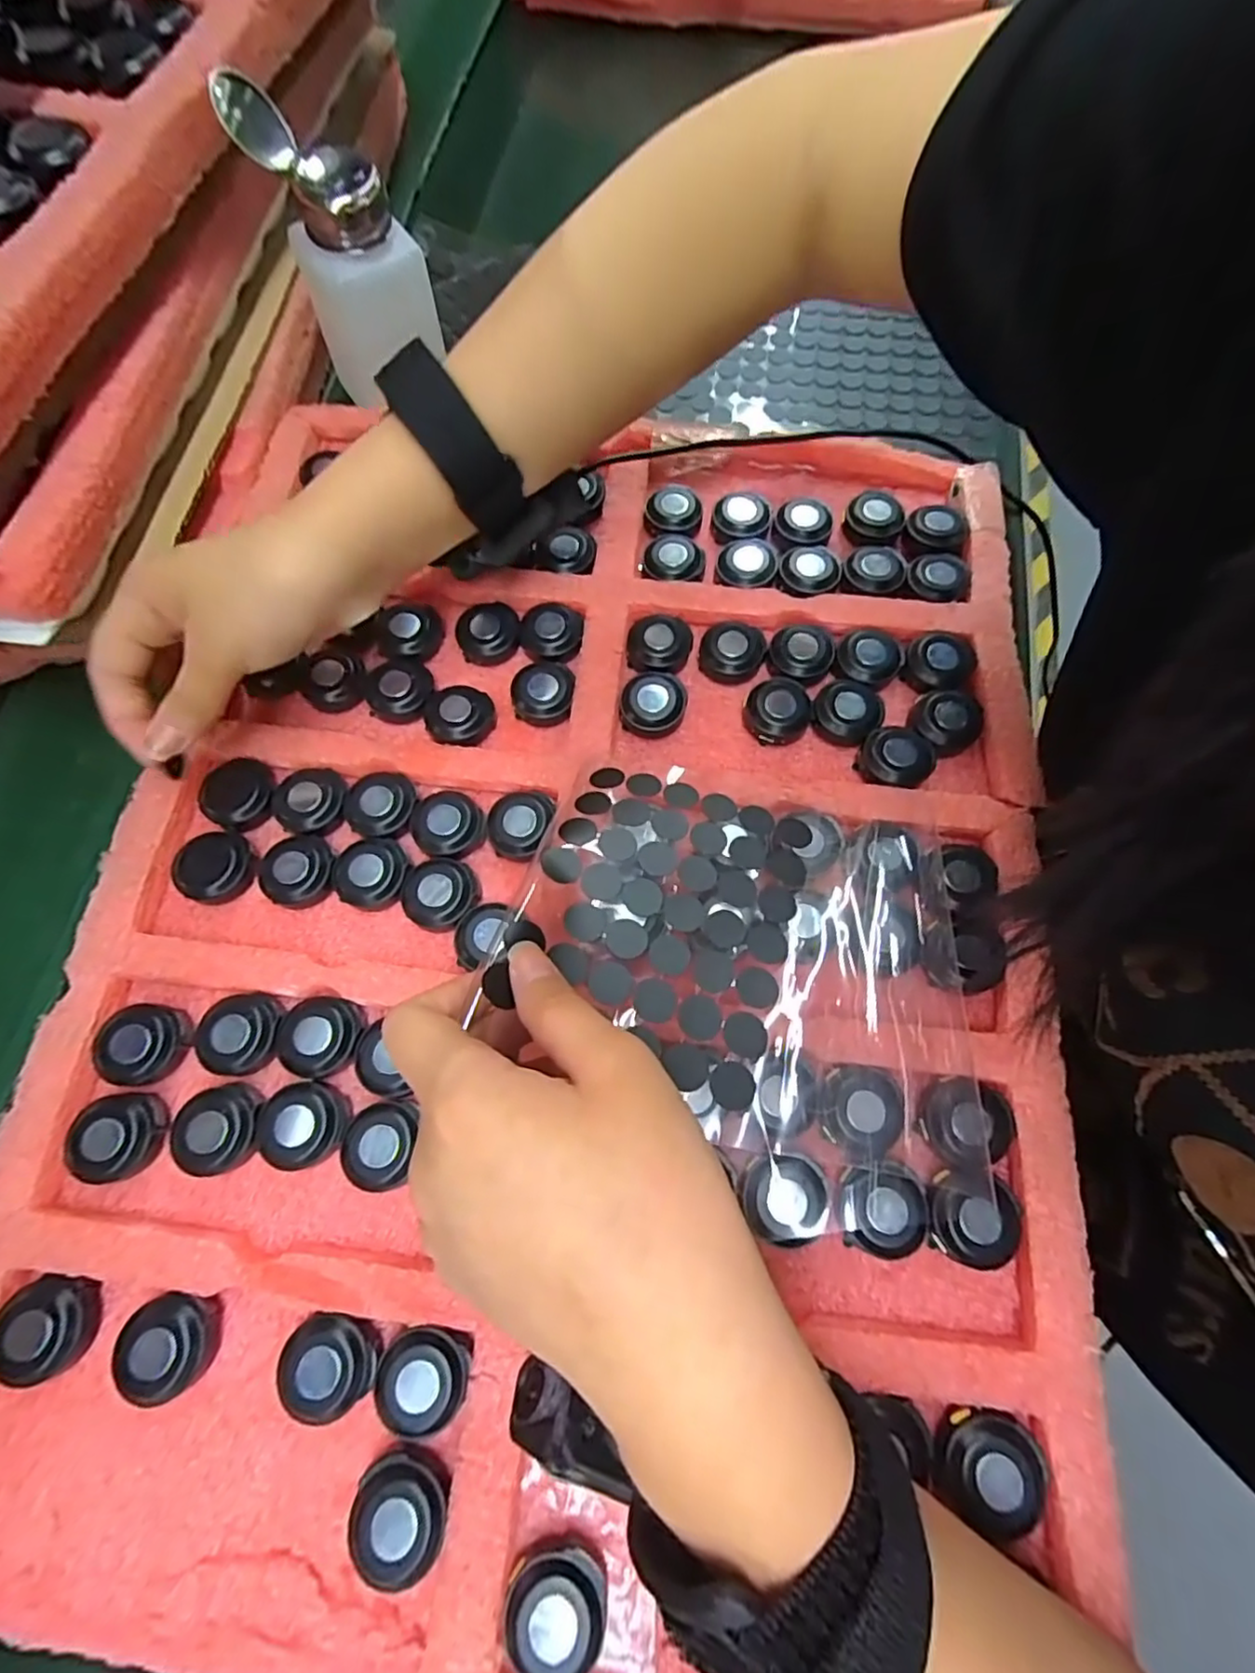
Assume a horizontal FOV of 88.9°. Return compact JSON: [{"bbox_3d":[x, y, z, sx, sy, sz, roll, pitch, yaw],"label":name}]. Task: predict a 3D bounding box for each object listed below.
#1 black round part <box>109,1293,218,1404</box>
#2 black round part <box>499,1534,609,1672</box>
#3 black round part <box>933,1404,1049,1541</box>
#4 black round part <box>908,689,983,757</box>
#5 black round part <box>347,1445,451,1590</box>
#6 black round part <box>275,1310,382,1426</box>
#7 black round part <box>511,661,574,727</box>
[{"bbox_3d":[-0.152,0.168,0.211,0.028,0.012,0.029,0,70,1],"label":"black round part"},{"bbox_3d":[-0.021,0.225,0.186,0.029,0.010,0.030,0,70,1],"label":"black round part"},{"bbox_3d":[0.111,0.194,0.195,0.031,0.009,0.030,0,70,1],"label":"black round part"},{"bbox_3d":[0.142,-0.051,0.287,0.024,0.015,0.030,-41,75,-12],"label":"black round part"},{"bbox_3d":[-0.070,0.206,0.194,0.029,0.009,0.031,0,70,1],"label":"black round part"},{"bbox_3d":[-0.098,0.172,0.209,0.031,0.012,0.028,-27,72,-8],"label":"black round part"},{"bbox_3d":[-0.039,-0.067,0.295,0.028,0.013,0.029,0,70,1],"label":"black round part"}]

